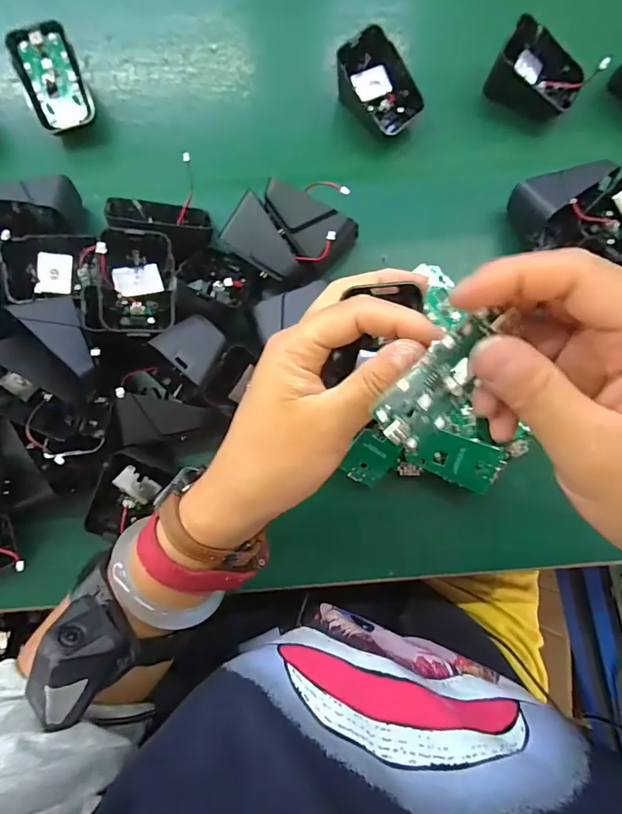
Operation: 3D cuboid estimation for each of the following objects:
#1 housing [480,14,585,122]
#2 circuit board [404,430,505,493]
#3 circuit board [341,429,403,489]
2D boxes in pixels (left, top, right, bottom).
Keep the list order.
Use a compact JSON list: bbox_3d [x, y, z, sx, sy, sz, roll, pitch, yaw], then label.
[{"bbox_3d":[0.176,-0.258,0.345,0.067,0.039,0.049,27,83,3],"label":"housing"},{"bbox_3d":[0.097,0.035,0.305,0.056,0.004,0.032,20,102,17],"label":"circuit board"},{"bbox_3d":[0.041,0.037,0.312,0.030,0.004,0.036,31,101,-5],"label":"circuit board"}]

